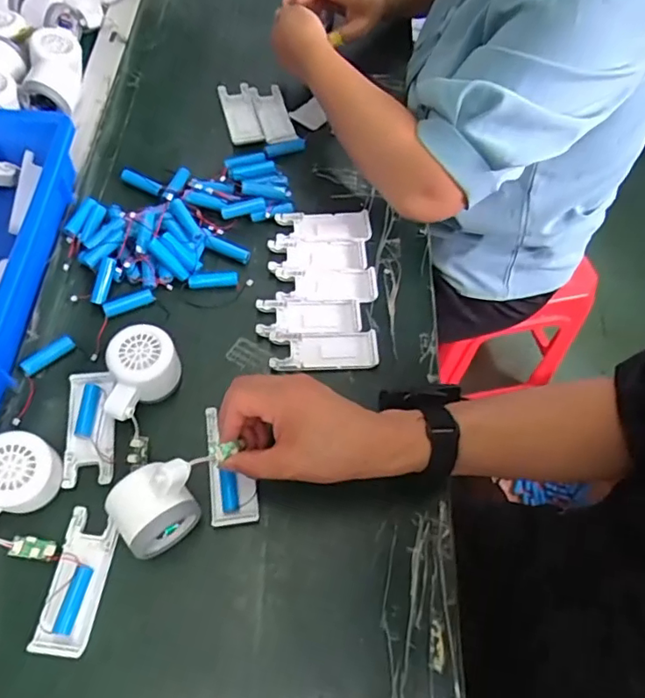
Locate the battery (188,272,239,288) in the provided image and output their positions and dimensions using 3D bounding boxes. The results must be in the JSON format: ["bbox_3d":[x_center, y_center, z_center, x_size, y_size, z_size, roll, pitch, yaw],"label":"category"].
[{"bbox_3d":[-0.112,-0.071,0.564,0.049,0.012,0.014,-8,63,-8],"label":"battery"}]

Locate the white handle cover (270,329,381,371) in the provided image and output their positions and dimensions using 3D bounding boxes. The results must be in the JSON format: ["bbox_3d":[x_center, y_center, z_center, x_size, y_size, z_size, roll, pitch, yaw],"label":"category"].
[{"bbox_3d":[0.002,0.001,0.537,0.103,0.008,0.041,0,62,-3],"label":"white handle cover"}]

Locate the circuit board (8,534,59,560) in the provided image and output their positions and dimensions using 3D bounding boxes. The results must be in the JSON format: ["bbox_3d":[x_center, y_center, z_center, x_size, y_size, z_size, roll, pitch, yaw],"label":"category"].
[{"bbox_3d":[-0.224,0.154,0.425,0.031,0.005,0.017,14,44,-9],"label":"circuit board"}]

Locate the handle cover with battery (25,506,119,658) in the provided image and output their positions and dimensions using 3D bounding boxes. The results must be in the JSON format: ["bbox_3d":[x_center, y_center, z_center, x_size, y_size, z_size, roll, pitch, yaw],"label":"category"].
[{"bbox_3d":[-0.189,0.176,0.419,0.040,0.019,0.101,8,62,1],"label":"handle cover with battery"}]

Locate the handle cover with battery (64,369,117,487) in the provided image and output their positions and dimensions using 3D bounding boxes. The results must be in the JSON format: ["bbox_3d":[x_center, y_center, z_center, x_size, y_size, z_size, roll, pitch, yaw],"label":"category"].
[{"bbox_3d":[-0.203,0.066,0.480,0.041,0.018,0.103,-6,63,-7],"label":"handle cover with battery"}]

